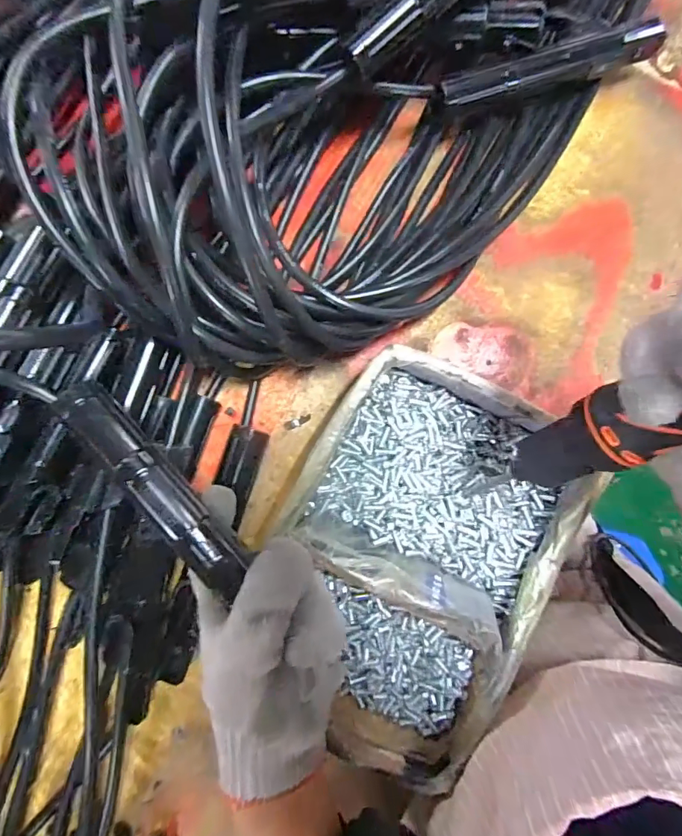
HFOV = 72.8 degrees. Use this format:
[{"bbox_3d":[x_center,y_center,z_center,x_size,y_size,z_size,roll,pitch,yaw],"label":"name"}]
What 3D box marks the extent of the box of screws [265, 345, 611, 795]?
[{"bbox_3d":[0.048,0.093,0.334,0.185,0.066,0.243,33,86,3],"label":"box of screws"}]

